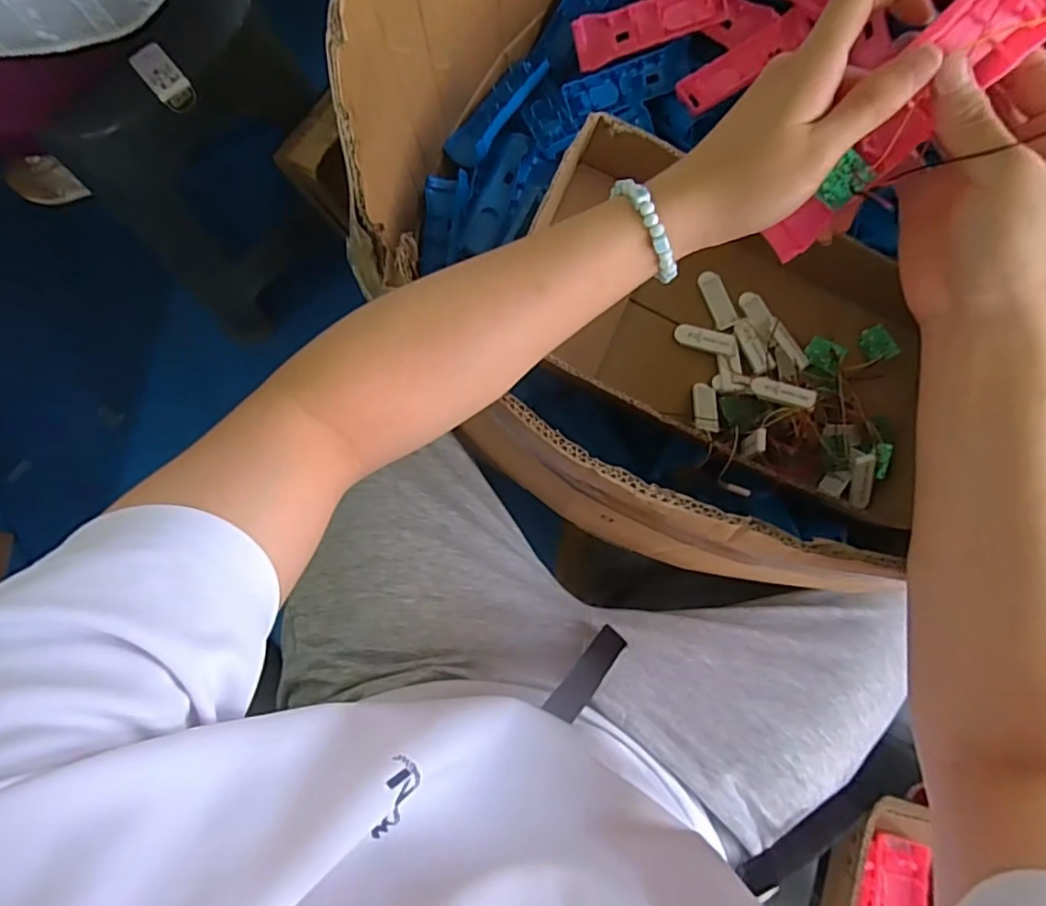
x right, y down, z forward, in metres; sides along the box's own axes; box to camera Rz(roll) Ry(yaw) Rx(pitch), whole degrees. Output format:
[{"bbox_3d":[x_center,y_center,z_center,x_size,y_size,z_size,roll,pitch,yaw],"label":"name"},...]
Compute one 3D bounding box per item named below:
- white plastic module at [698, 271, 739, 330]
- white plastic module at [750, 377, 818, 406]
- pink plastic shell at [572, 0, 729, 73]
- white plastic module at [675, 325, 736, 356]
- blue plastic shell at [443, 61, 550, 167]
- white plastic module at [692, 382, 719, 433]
[{"bbox_3d":[0.198,-0.156,0.619,0.024,0.004,0.059,-22,93,10],"label":"white plastic module"},{"bbox_3d":[0.250,-0.058,0.584,0.057,0.006,0.020,19,82,22],"label":"white plastic module"},{"bbox_3d":[0.139,-0.476,0.674,0.164,0.022,0.050,-9,100,15],"label":"pink plastic shell"},{"bbox_3d":[0.183,-0.114,0.607,0.059,0.014,0.020,17,82,4],"label":"white plastic module"},{"bbox_3d":[-0.028,-0.392,0.680,0.050,0.033,0.159,30,83,5],"label":"blue plastic shell"},{"bbox_3d":[0.177,-0.045,0.592,0.023,0.010,0.060,2,55,1],"label":"white plastic module"}]

